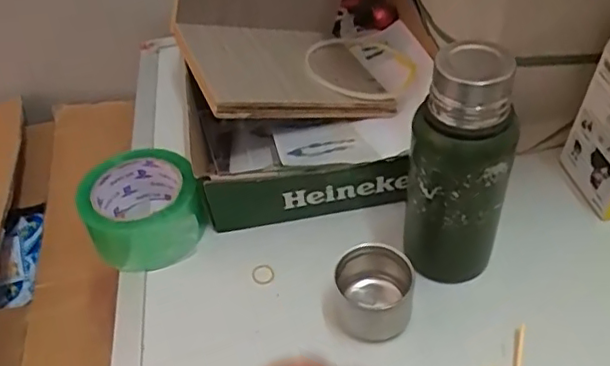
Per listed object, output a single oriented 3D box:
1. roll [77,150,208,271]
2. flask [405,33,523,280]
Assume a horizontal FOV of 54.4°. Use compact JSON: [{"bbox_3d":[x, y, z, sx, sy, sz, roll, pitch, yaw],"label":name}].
[{"bbox_3d":[-0.145,0.025,0.542,0.097,0.060,0.091,-3,44,3],"label":"roll"},{"bbox_3d":[0.116,-0.007,0.451,0.070,0.184,0.059,10,46,16],"label":"flask"}]

